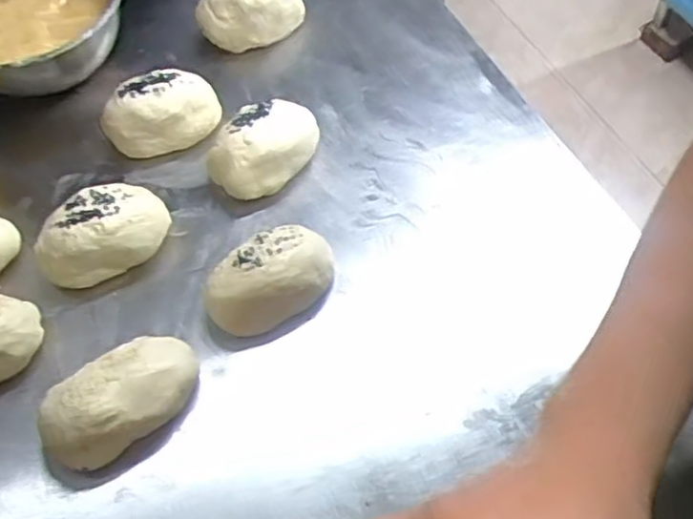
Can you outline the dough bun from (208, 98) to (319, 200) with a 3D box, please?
[{"bbox_3d":[-0.060,-0.085,0.529,0.055,0.046,0.086,37,67,23],"label":"dough bun"}]

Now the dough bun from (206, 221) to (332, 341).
[{"bbox_3d":[-0.049,0.014,0.469,0.091,0.052,0.049,-25,60,-12],"label":"dough bun"}]

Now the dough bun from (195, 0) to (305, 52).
[{"bbox_3d":[-0.081,-0.215,0.606,0.089,0.043,0.049,-23,59,-11],"label":"dough bun"}]

